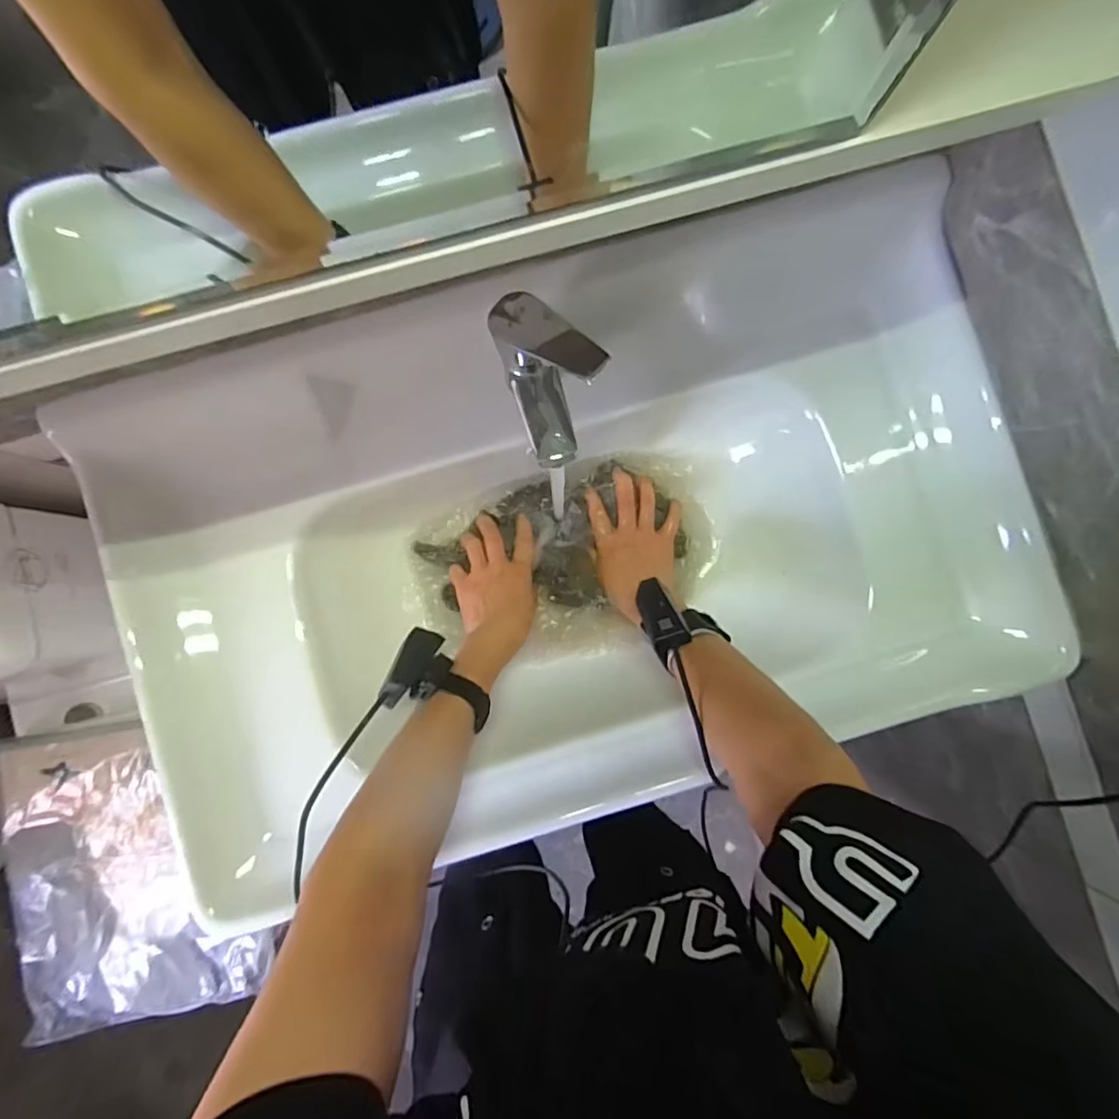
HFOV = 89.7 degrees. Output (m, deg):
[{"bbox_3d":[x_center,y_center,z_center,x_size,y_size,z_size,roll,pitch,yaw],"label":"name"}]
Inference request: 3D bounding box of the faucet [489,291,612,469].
[{"bbox_3d":[-0.006,-0.141,0.437,0.065,0.083,0.119,-19,86,-2],"label":"faucet"}]

